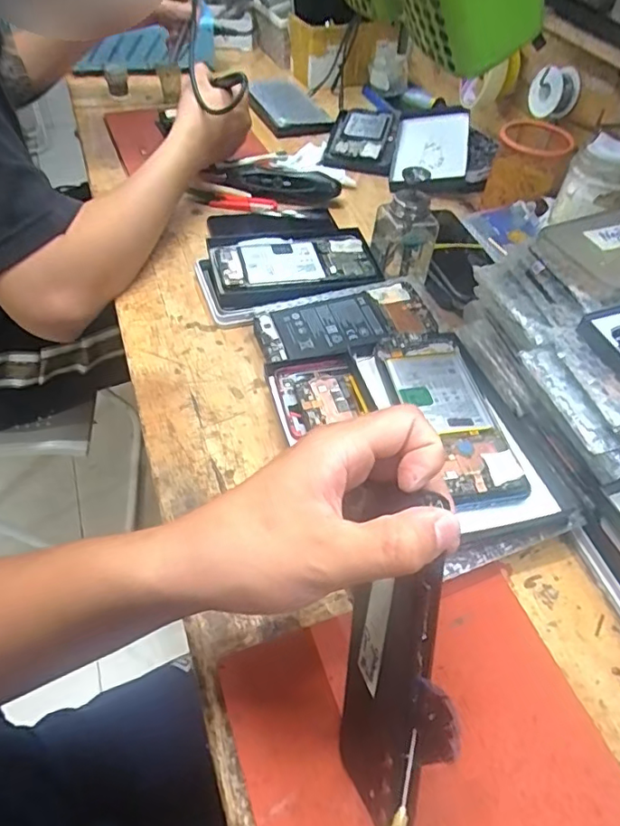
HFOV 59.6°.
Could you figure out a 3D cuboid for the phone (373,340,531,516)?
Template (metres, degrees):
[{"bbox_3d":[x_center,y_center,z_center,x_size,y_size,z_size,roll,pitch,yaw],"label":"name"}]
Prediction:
[{"bbox_3d":[0.110,0.000,0.425,0.073,0.015,0.167,-11,54,-8],"label":"phone"}]

